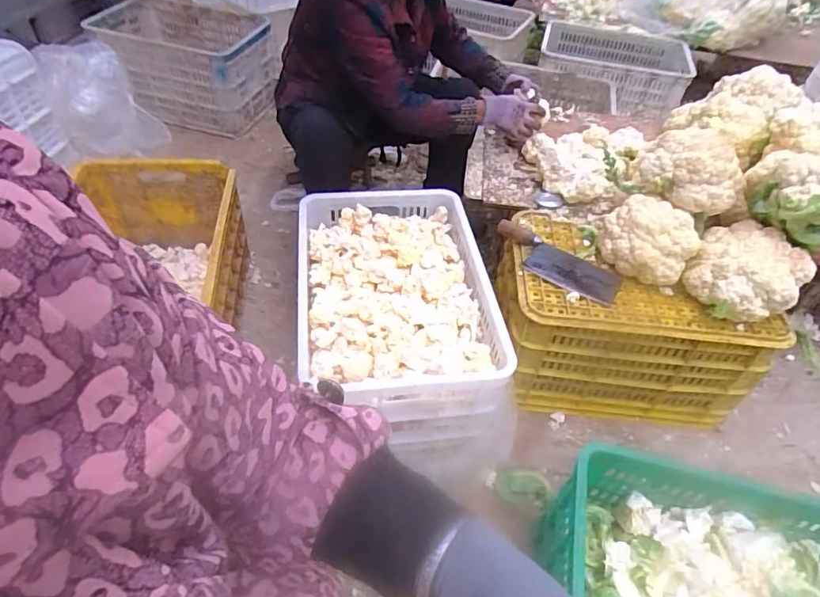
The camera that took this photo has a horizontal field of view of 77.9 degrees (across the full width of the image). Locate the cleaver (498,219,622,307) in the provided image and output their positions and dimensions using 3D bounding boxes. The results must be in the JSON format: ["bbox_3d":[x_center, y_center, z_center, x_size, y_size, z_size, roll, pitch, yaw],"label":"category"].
[{"bbox_3d":[0.283,-0.069,1.002,0.258,0.027,0.107,26,51,17],"label":"cleaver"}]

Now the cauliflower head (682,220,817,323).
[{"bbox_3d":[0.614,-0.043,0.941,0.167,0.126,0.176,3,48,-3],"label":"cauliflower head"}]

